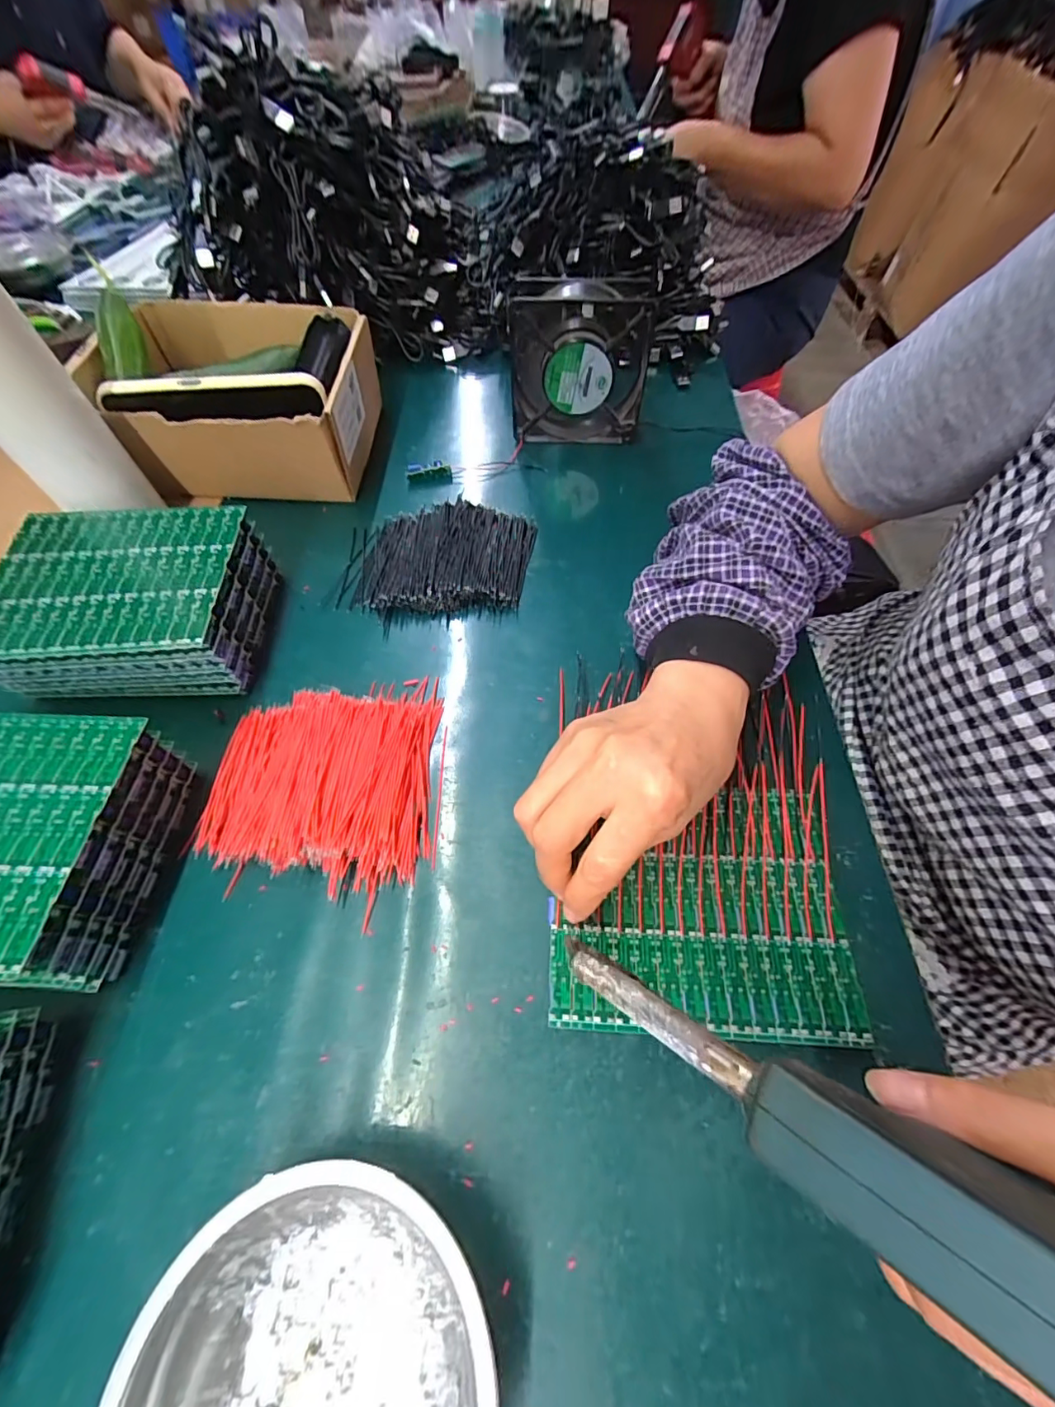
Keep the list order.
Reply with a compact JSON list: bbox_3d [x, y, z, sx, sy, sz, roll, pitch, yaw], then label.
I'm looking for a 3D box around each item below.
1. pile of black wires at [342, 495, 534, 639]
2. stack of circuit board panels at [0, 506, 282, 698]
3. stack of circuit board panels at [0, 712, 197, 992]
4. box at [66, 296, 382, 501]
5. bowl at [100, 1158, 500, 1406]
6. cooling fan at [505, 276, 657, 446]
[{"bbox_3d":[-0.073,-0.120,0.409,0.153,0.022,0.109,-3,58,-1],"label":"pile of black wires"},{"bbox_3d":[-0.271,-0.067,0.351,0.149,0.065,0.123,-7,59,-4],"label":"stack of circuit board panels"},{"bbox_3d":[-0.284,0.075,0.265,0.145,0.061,0.125,2,58,1],"label":"stack of circuit board panels"},{"bbox_3d":[-0.258,-0.276,0.458,0.217,0.088,0.176,0,58,0],"label":"box"},{"bbox_3d":[-0.081,0.246,0.176,0.135,0.038,0.129,-7,59,-4],"label":"bowl"},{"bbox_3d":[0.045,-0.306,0.458,0.118,0.129,0.041,2,58,2],"label":"cooling fan"}]

